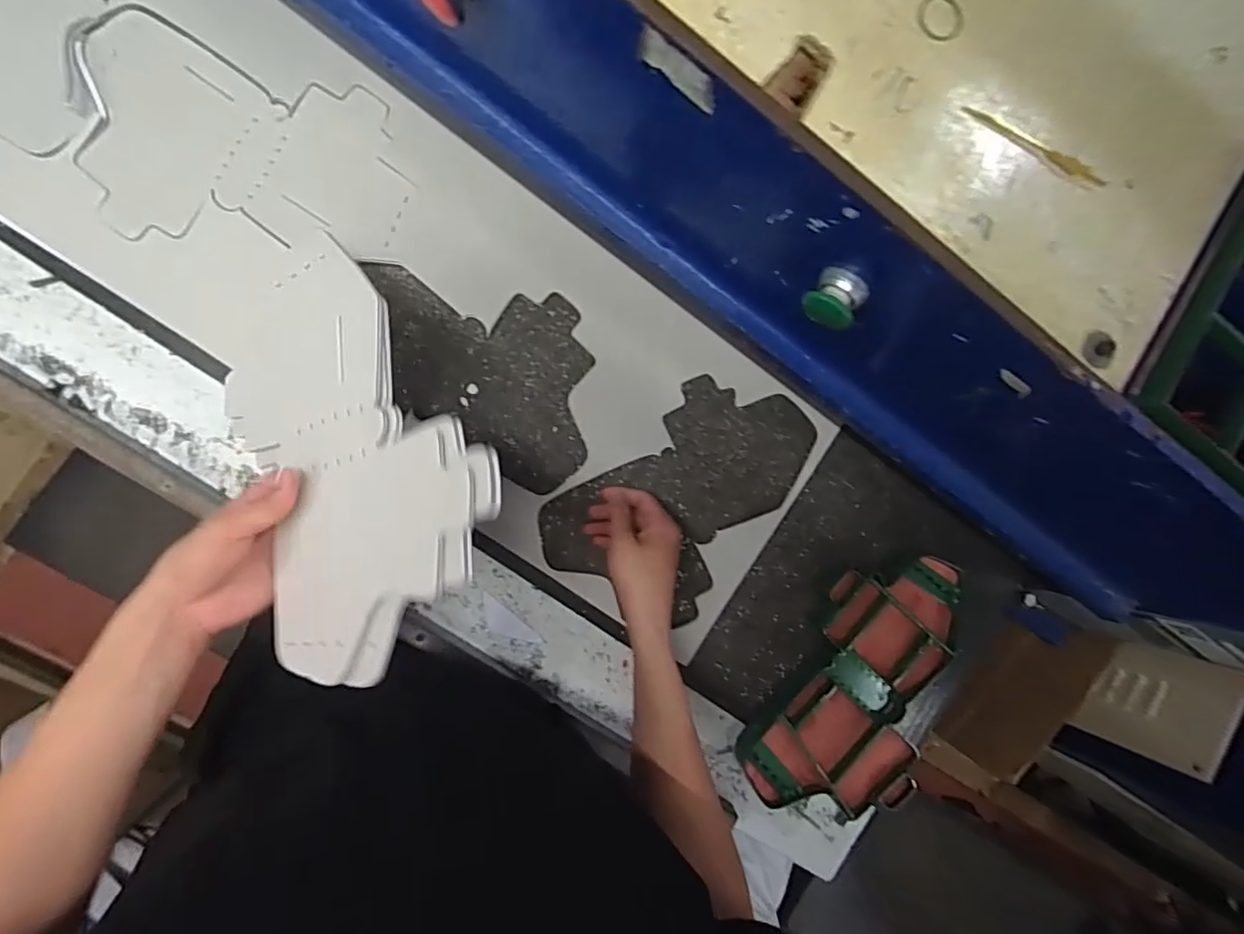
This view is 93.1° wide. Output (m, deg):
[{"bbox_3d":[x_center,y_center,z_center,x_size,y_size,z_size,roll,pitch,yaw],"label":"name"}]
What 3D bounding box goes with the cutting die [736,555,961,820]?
[{"bbox_3d":[0.272,0.243,0.662,0.190,0.034,0.320,30,87,-9],"label":"cutting die"}]

